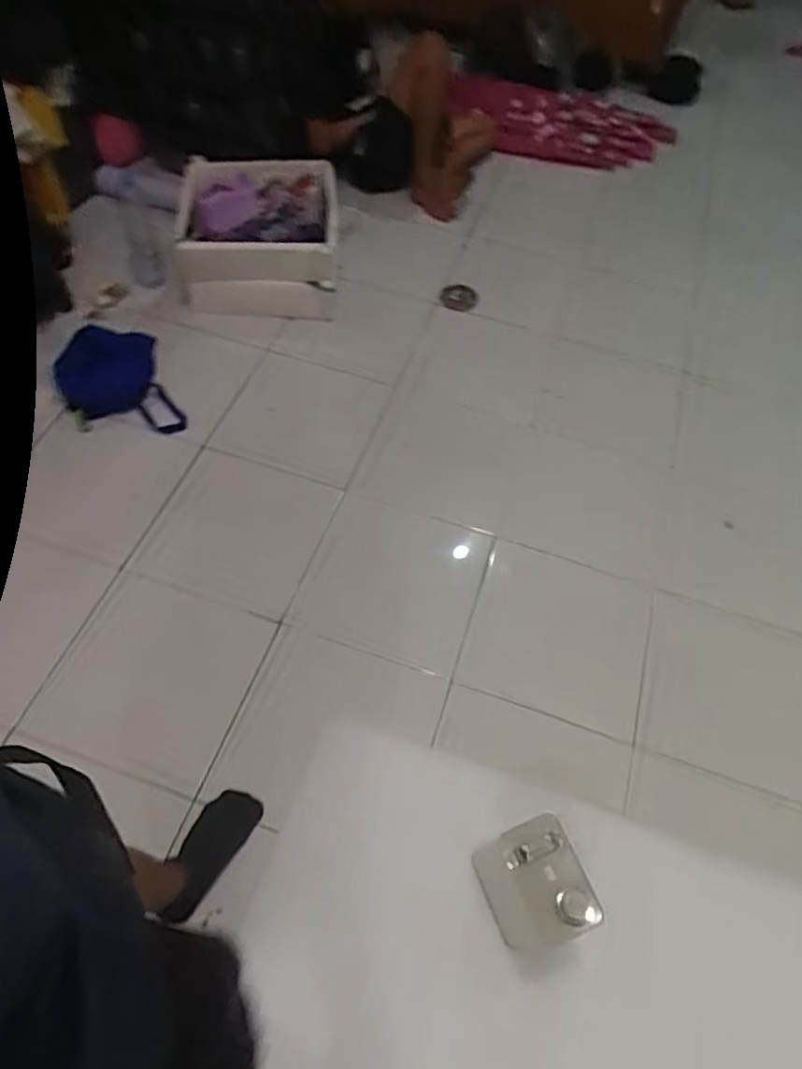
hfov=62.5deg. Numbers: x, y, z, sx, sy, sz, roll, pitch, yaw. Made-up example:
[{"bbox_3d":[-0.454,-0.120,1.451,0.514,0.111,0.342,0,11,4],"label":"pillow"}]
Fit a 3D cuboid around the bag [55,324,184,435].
[{"bbox_3d":[-0.766,-0.405,1.764,0.268,0.070,0.393,-20,60,-16],"label":"bag"}]

